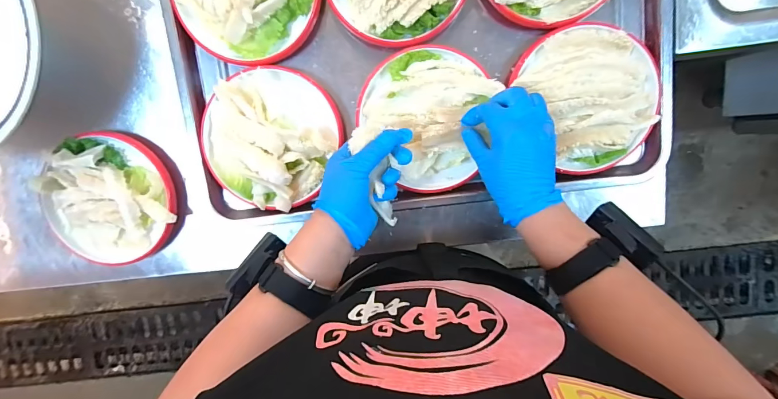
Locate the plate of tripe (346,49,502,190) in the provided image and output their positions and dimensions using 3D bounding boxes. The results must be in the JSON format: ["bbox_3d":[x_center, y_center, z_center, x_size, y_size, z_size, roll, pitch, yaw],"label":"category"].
[{"bbox_3d":[0.039,-0.099,0.446,0.153,0.030,0.168,0,96,2],"label":"plate of tripe"}]

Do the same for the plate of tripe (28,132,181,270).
[{"bbox_3d":[-0.368,0.005,0.472,0.159,0.041,0.170,0,96,2],"label":"plate of tripe"}]

